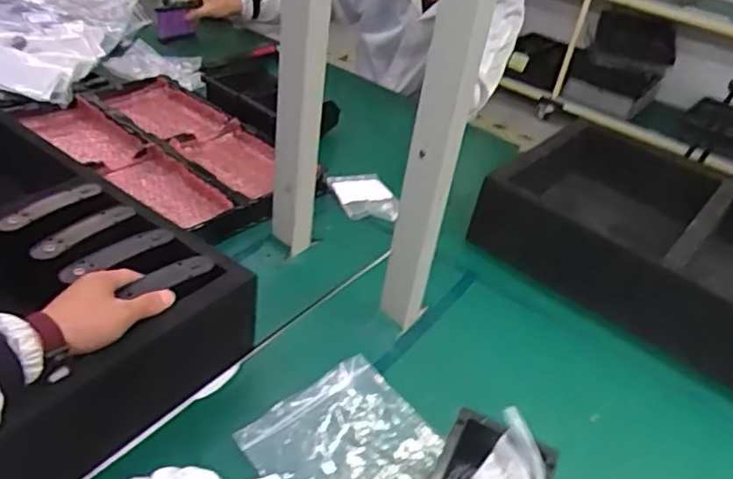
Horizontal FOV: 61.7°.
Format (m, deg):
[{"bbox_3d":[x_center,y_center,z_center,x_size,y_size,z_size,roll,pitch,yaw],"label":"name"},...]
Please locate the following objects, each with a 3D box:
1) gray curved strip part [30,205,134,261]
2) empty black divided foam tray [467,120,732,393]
[{"bbox_3d":[-0.310,-0.011,0.684,0.027,0.011,0.129,27,39,23],"label":"gray curved strip part"},{"bbox_3d":[0.502,0.011,0.944,0.557,0.153,0.431,31,41,27],"label":"empty black divided foam tray"}]

